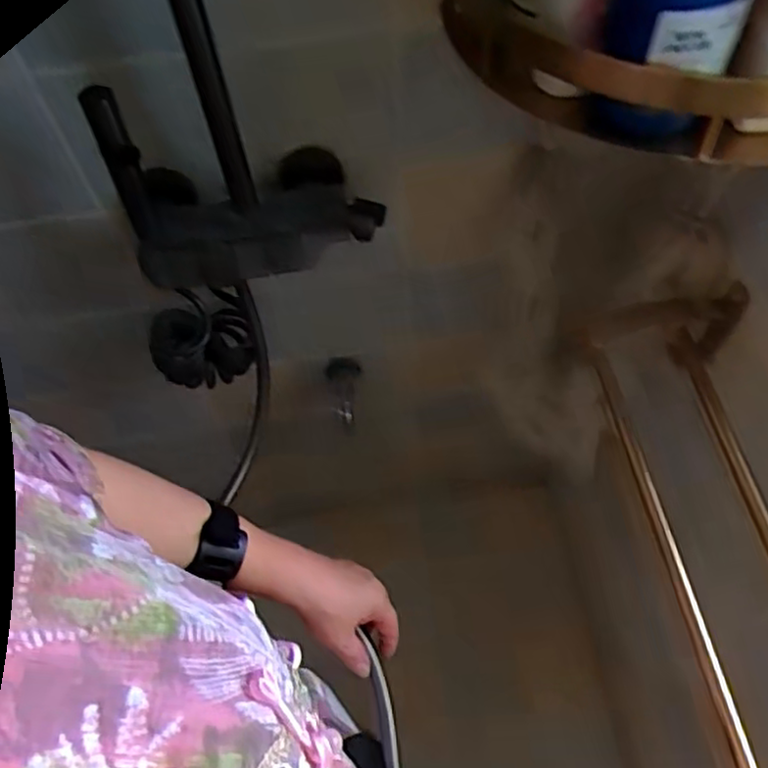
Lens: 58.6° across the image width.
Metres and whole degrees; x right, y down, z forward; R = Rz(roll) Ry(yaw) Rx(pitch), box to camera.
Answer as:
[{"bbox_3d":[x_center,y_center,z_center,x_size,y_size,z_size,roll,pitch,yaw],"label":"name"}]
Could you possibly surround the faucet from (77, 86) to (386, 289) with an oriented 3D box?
[{"bbox_3d":[-0.122,-0.177,0.590,0.228,0.166,0.123,-9,58,-2],"label":"faucet"}]

